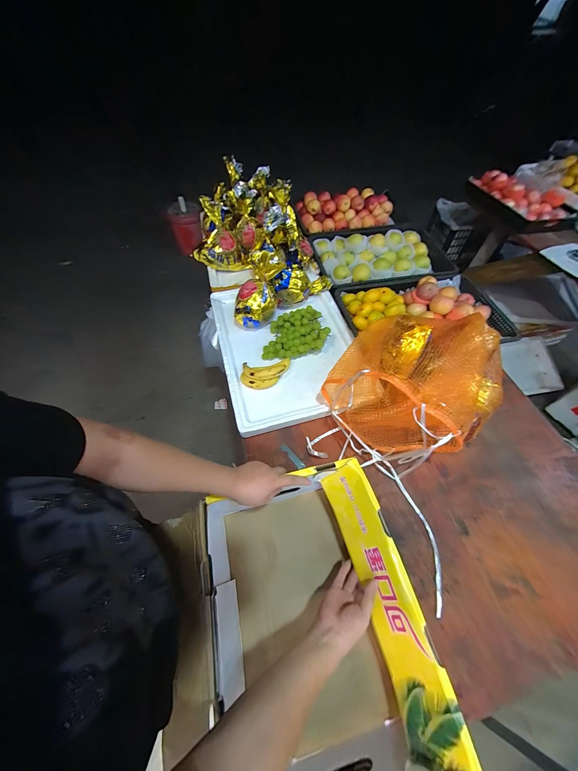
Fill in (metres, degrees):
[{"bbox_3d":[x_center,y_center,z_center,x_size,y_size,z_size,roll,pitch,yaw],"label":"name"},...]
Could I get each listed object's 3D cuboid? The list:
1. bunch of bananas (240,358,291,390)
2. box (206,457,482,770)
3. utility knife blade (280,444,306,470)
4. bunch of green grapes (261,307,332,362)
[{"bbox_3d":[-0.072,-0.041,0.806,0.153,0.057,0.098,-1,59,-2],"label":"bunch of bananas"},{"bbox_3d":[0.040,0.407,0.491,0.327,0.173,0.436,-11,60,-8],"label":"box"},{"bbox_3d":[0.010,0.198,0.726,0.020,0.004,0.084,-38,66,-21],"label":"utility knife blade"},{"bbox_3d":[0.013,-0.178,0.879,0.225,0.077,0.183,-10,59,-7],"label":"bunch of green grapes"}]

